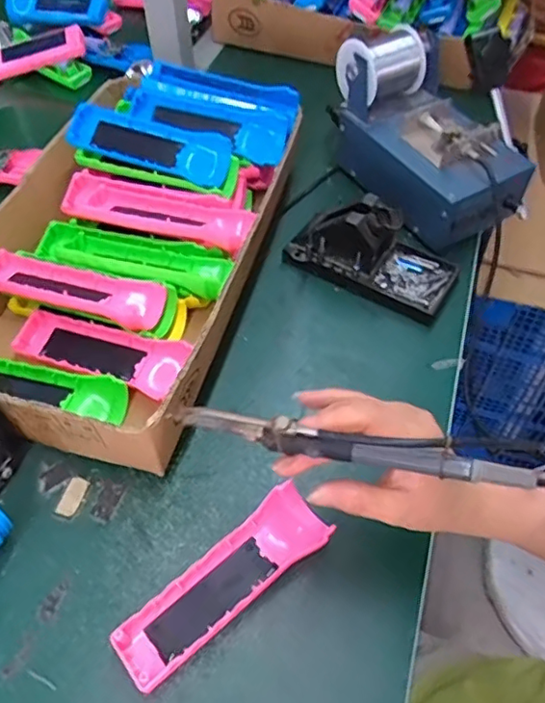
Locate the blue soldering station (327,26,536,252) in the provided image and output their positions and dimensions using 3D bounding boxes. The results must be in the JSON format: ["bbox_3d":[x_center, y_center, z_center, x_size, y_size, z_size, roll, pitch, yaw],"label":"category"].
[{"bbox_3d":[0.163,-0.225,0.602,0.110,0.129,0.199,-25,58,-19],"label":"blue soldering station"}]

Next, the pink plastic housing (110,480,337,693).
[{"bbox_3d":[-0.032,0.153,0.391,0.152,0.025,0.049,-32,60,-22],"label":"pink plastic housing"}]

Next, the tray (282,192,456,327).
[{"bbox_3d":[0.099,-0.102,0.553,0.155,0.070,0.084,28,58,18],"label":"tray"}]

